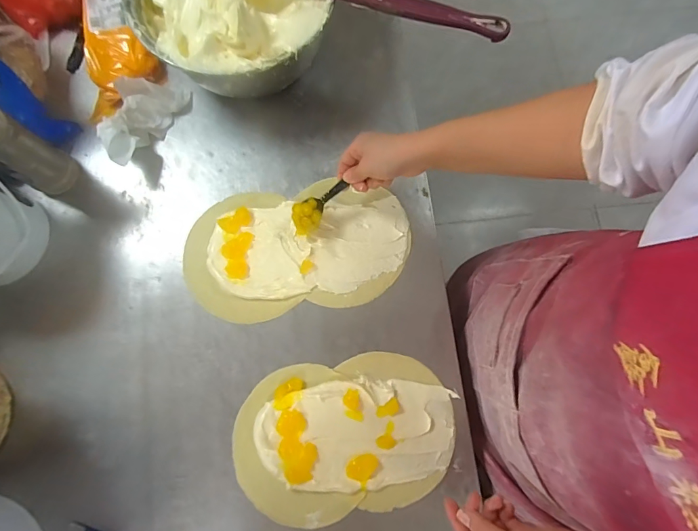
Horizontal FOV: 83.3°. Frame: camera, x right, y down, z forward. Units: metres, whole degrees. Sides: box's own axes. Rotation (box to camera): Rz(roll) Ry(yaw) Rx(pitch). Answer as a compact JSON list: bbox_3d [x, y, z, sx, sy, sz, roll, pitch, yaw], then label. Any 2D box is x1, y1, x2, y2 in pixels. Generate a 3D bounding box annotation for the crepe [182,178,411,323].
[{"bbox_3d":[-0.070,-0.025,0.530,0.299,0.014,0.170,-9,78,-2],"label":"crepe"}]

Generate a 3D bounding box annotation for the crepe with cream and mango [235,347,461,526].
[{"bbox_3d":[-0.004,0.205,0.480,0.265,0.018,0.175,-10,78,-2],"label":"crepe with cream and mango"}]

